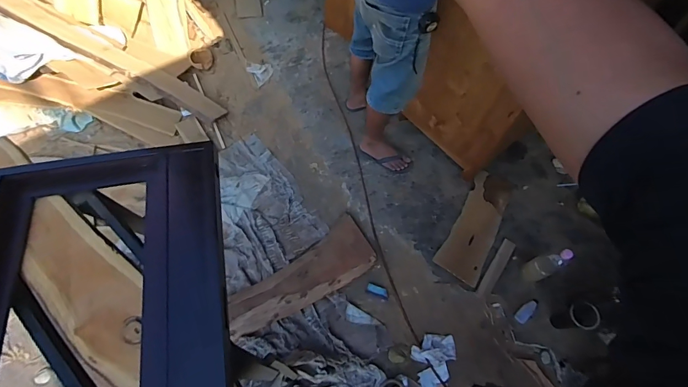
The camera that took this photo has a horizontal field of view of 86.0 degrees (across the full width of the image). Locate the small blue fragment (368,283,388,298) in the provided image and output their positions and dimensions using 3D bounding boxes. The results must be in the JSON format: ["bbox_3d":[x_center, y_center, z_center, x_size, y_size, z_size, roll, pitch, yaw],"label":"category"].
[{"bbox_3d":[0.139,0.395,1.505,0.085,0.008,0.034,20,64,7],"label":"small blue fragment"}]

